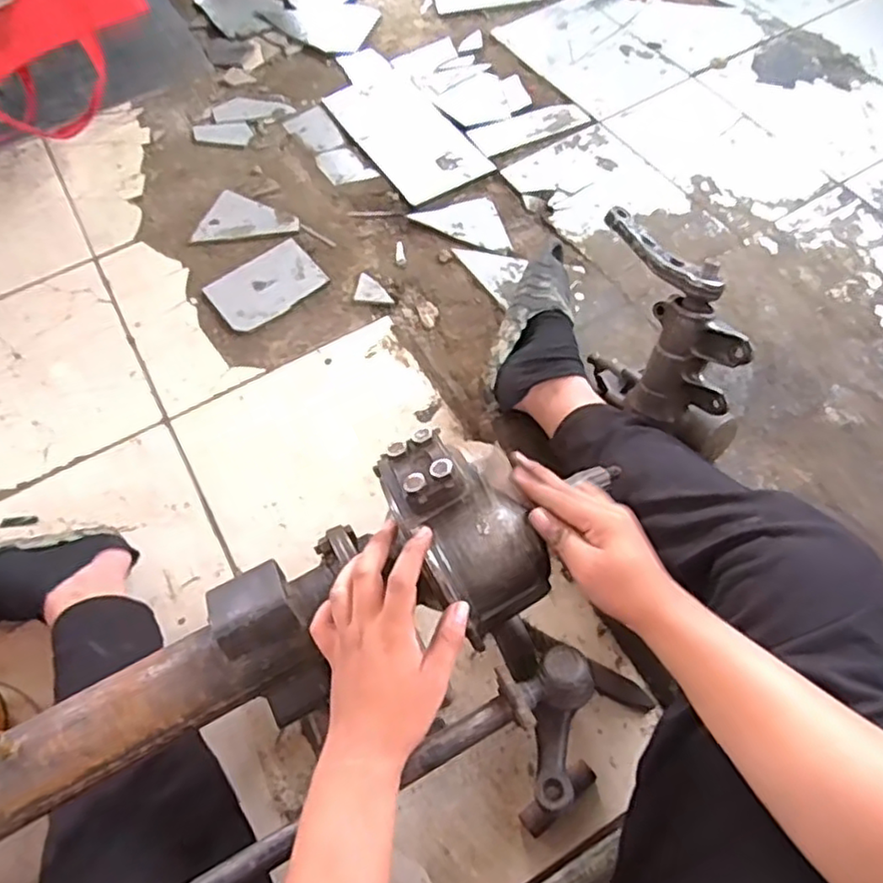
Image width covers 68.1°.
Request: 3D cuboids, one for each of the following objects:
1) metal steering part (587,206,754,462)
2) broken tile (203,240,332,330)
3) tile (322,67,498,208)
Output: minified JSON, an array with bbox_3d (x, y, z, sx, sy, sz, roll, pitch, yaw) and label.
[{"bbox_3d":[0.283,-0.121,0.868,0.116,0.228,0.302,-29,65,-13],"label":"metal steering part"},{"bbox_3d":[-0.310,-0.278,1.159,0.187,0.014,0.129,-36,70,-15],"label":"broken tile"},{"bbox_3d":[-0.074,-0.626,1.326,0.183,0.015,0.362,-31,69,-13],"label":"tile"}]

